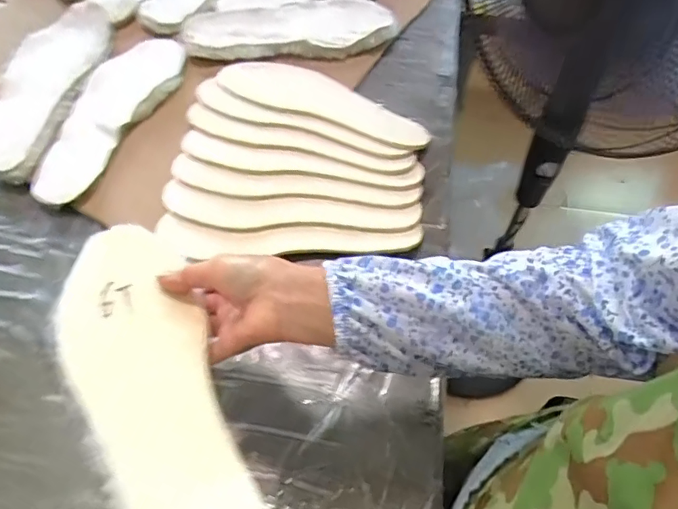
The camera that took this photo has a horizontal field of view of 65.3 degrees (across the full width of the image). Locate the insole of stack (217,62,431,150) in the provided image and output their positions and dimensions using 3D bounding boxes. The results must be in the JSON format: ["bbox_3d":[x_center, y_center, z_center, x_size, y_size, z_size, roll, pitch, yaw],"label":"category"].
[{"bbox_3d":[-0.017,-0.197,0.673,0.273,0.015,0.080,20,58,9],"label":"insole of stack"}]

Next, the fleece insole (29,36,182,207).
[{"bbox_3d":[-0.283,-0.171,0.646,0.092,0.030,0.264,21,58,10],"label":"fleece insole"}]

